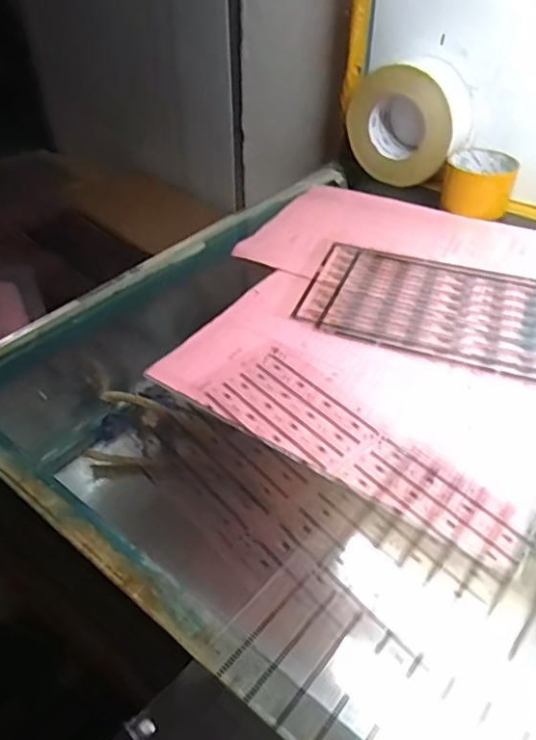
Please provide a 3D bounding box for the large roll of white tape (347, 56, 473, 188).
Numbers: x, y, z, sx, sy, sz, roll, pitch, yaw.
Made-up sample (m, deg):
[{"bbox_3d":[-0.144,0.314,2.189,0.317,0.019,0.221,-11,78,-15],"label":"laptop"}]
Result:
[{"bbox_3d":[0.174,-0.308,0.688,0.142,0.131,0.066,27,49,26],"label":"large roll of white tape"}]

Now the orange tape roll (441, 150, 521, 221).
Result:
[{"bbox_3d":[0.253,-0.225,0.660,0.080,0.046,0.081,13,44,13],"label":"orange tape roll"}]

